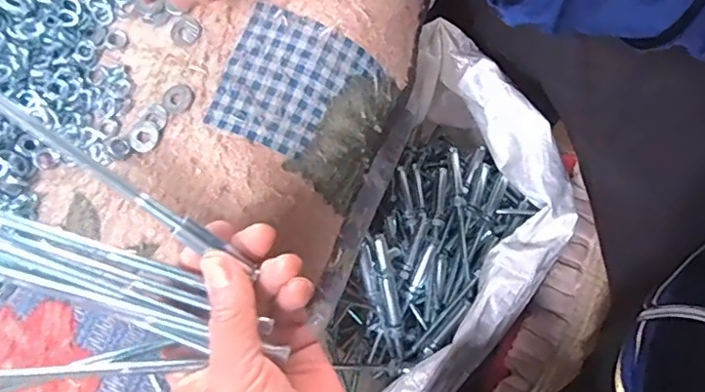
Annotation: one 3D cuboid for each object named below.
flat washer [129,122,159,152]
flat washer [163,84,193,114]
[{"bbox_3d":[-0.125,-0.036,0.329,0.017,0.004,0.018,0,77,1],"label":"flat washer"},{"bbox_3d":[-0.106,-0.060,0.334,0.018,0.004,0.018,0,77,1],"label":"flat washer"}]

